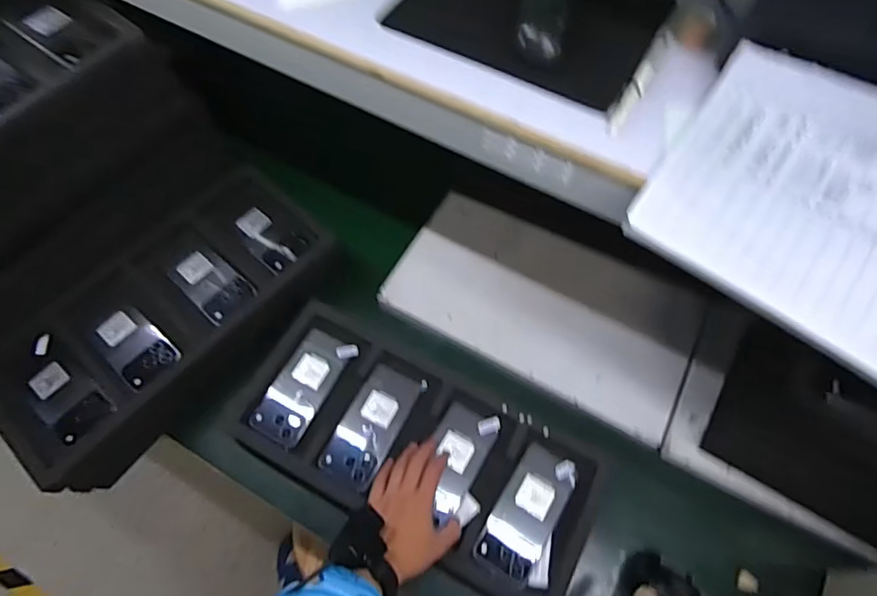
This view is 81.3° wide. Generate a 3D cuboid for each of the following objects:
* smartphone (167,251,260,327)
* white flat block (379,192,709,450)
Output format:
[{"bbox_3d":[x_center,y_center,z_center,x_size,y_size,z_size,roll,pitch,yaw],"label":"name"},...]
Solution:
[{"bbox_3d":[-0.312,-0.019,0.703,0.120,0.015,0.069,40,69,17],"label":"smartphone"},{"bbox_3d":[0.163,0.006,0.772,0.434,0.039,0.237,25,66,12],"label":"white flat block"}]

